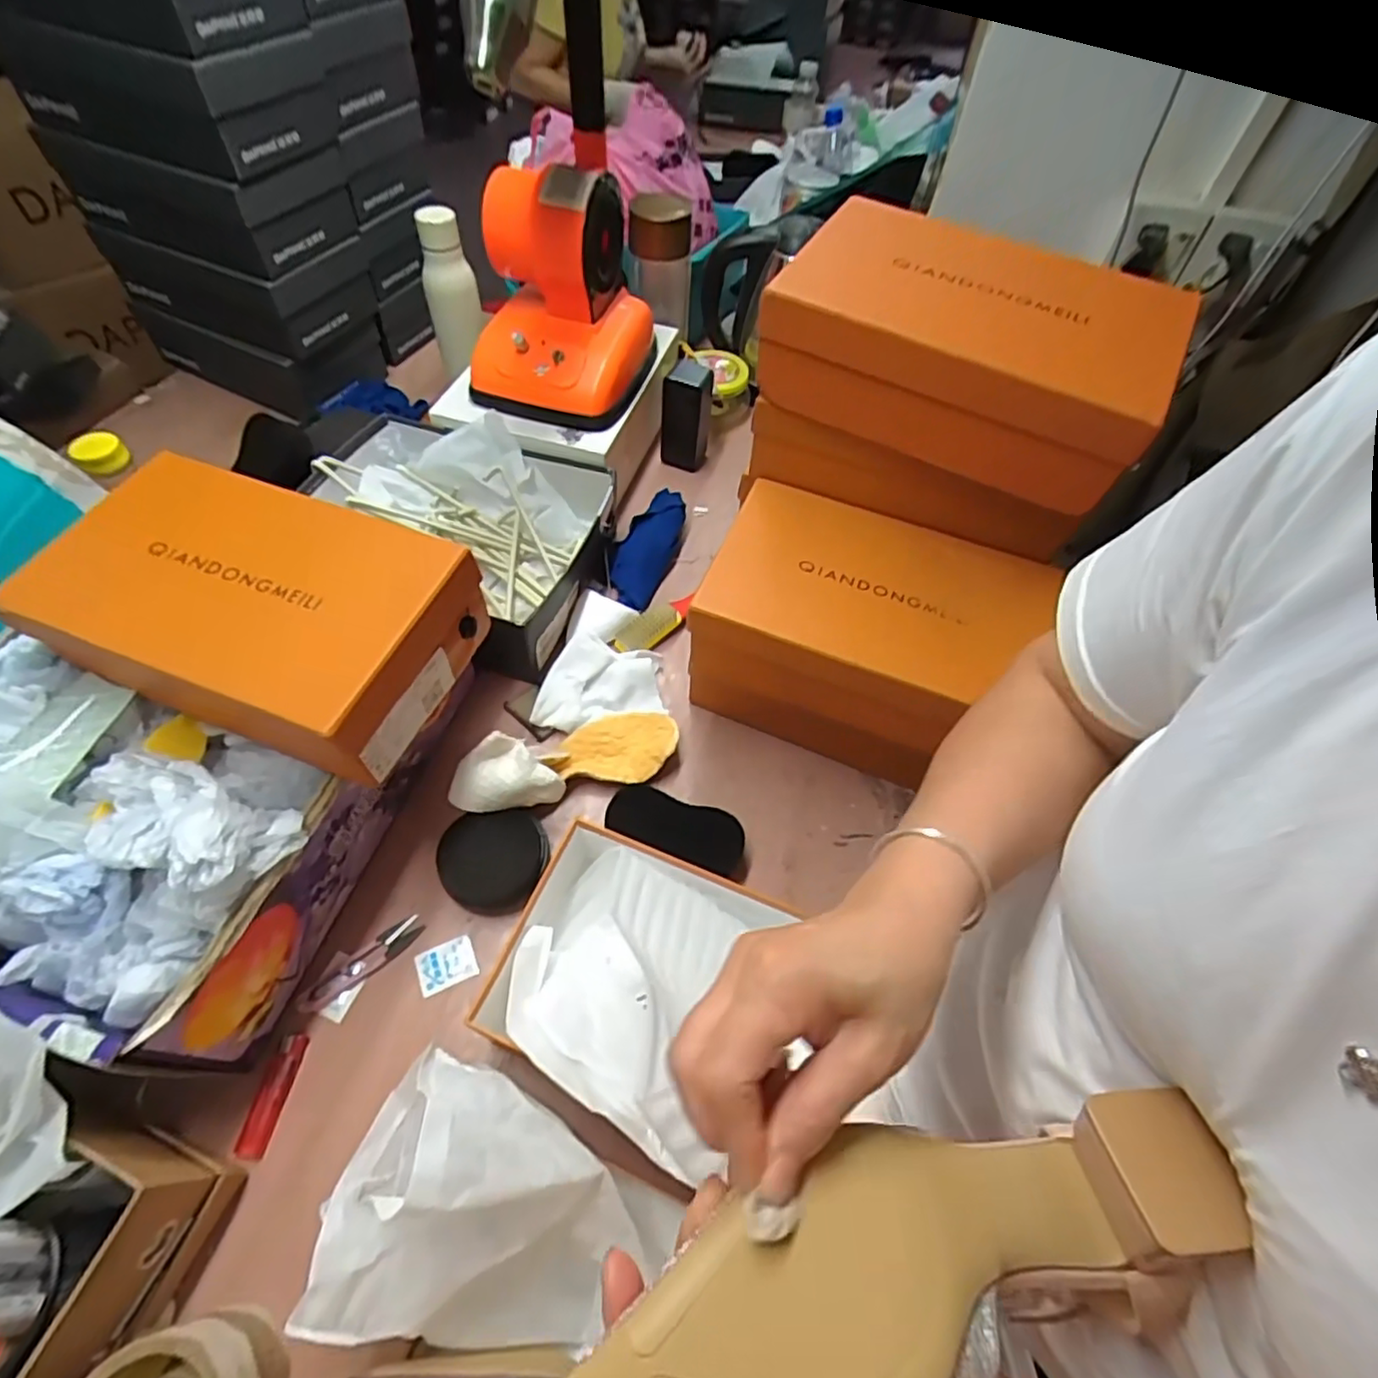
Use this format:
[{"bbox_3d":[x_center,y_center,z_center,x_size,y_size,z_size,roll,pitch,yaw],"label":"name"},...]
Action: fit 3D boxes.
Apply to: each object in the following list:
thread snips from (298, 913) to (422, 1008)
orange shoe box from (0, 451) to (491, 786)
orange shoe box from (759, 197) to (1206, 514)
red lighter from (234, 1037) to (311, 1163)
[{"bbox_3d":[-0.271,0.228,0.546,0.024,0.010,0.101,41,63,20],"label":"thread snips"},{"bbox_3d":[-0.323,-0.059,0.500,0.286,0.091,0.168,19,58,8],"label":"orange shoe box"},{"bbox_3d":[0.209,-0.271,0.520,0.285,0.109,0.165,24,58,11],"label":"orange shoe box"},{"bbox_3d":[-0.312,0.305,0.493,0.018,0.016,0.079,9,57,1],"label":"red lighter"}]

